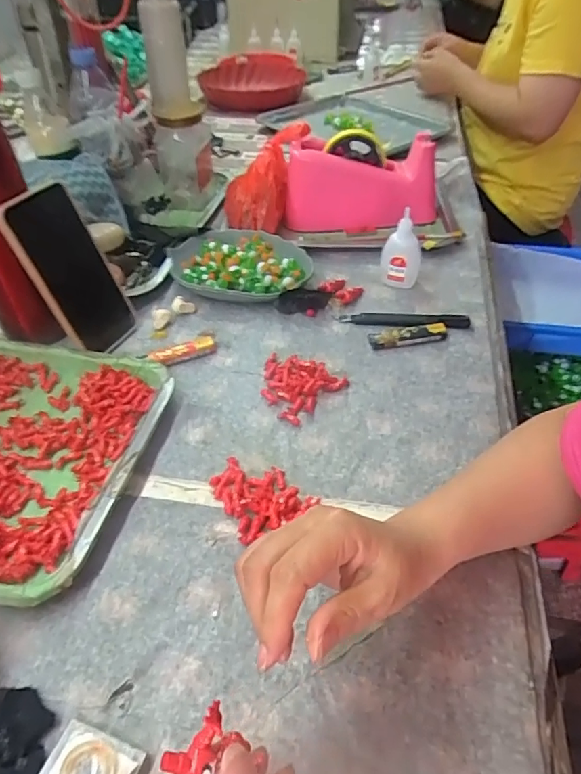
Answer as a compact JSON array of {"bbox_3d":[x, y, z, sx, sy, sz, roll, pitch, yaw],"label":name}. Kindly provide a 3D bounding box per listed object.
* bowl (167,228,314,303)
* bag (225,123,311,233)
[{"bbox_3d":[-0.060,-0.144,0.622,0.163,0.037,0.112,6,45,5],"label":"bowl"},{"bbox_3d":[-0.033,-0.268,0.672,0.108,0.103,0.092,-3,45,-3],"label":"bag"}]

